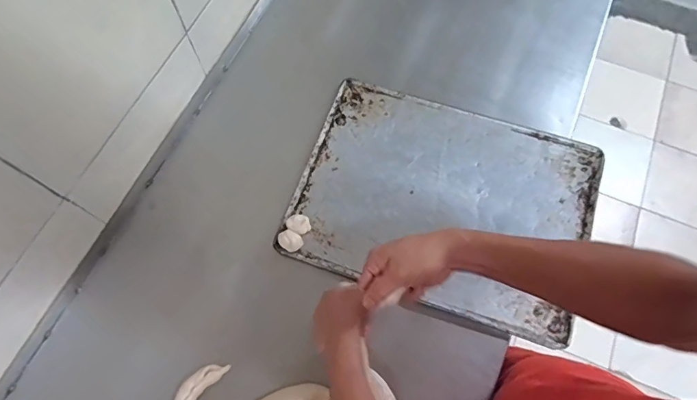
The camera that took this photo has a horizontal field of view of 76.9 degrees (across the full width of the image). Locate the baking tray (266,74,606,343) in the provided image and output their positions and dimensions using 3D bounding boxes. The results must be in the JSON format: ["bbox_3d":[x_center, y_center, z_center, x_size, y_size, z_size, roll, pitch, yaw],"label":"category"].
[{"bbox_3d":[0.150,-0.003,0.695,0.439,0.025,0.326,19,70,4],"label":"baking tray"}]

